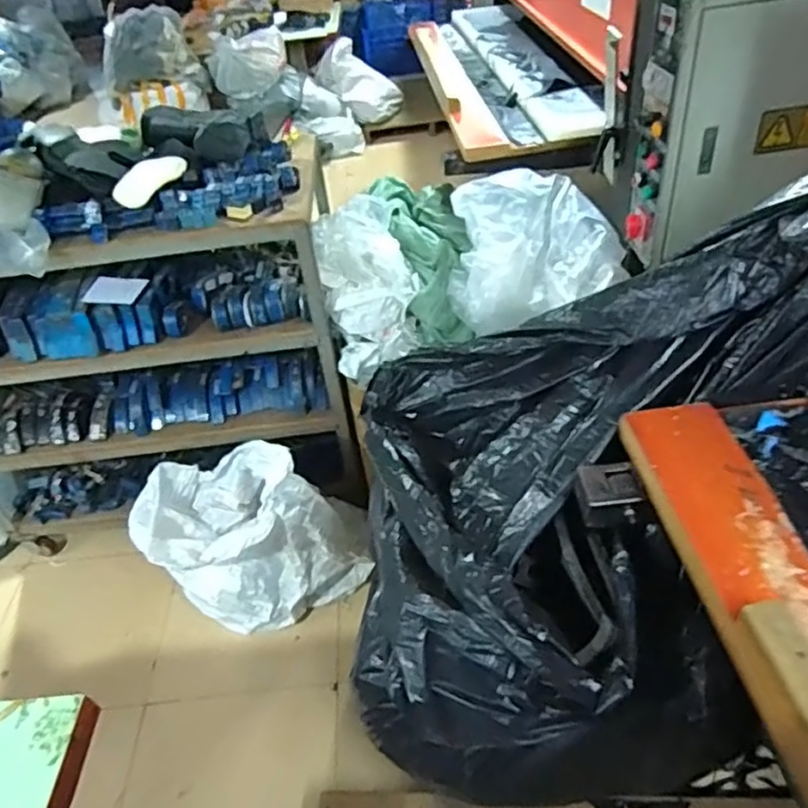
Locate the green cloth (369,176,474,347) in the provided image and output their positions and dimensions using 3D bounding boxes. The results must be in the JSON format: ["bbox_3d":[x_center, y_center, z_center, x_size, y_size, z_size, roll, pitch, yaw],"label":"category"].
[{"bbox_3d":[0.055,-0.407,1.747,0.211,0.127,0.543,-8,74,-6],"label":"green cloth"}]

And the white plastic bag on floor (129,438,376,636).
[{"bbox_3d":[-0.414,0.318,1.727,0.545,0.545,0.310,-2,44,1],"label":"white plastic bag on floor"}]

